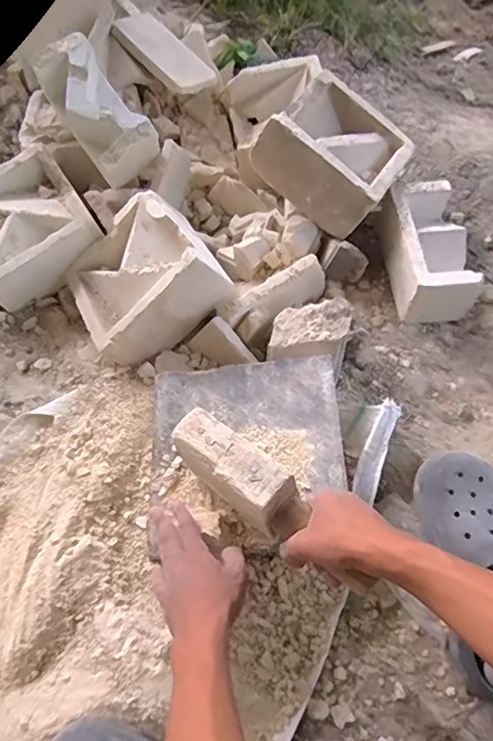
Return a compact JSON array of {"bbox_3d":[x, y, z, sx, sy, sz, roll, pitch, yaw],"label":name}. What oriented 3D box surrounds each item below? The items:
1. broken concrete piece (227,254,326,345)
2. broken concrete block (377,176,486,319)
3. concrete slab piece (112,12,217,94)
[{"bbox_3d":[0.049,-0.105,0.792,0.164,0.079,0.033,-38,26,-13],"label":"broken concrete piece"},{"bbox_3d":[0.281,-0.188,0.821,0.104,0.100,0.194,-6,61,1],"label":"broken concrete block"},{"bbox_3d":[-0.150,-0.587,0.976,0.190,0.020,0.097,39,65,-3],"label":"concrete slab piece"}]

